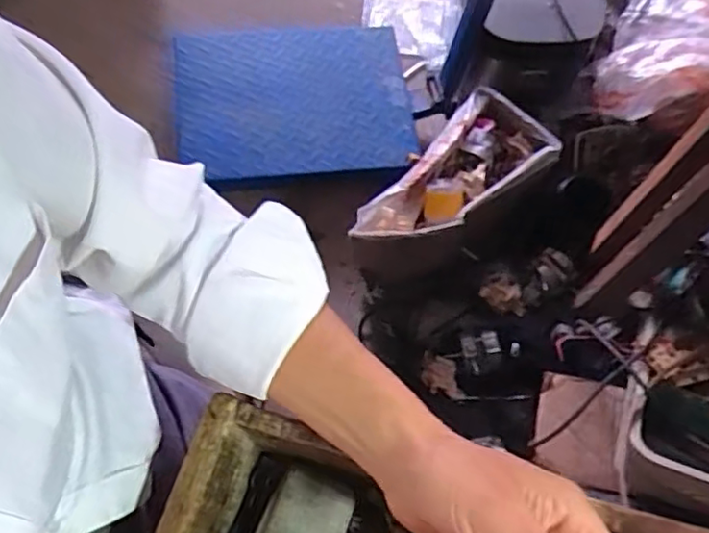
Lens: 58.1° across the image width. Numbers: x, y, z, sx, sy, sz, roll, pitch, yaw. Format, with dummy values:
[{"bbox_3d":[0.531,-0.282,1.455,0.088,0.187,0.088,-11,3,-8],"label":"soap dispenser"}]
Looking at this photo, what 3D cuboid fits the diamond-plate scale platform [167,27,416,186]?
[{"bbox_3d":[-0.111,-0.315,1.203,0.434,0.049,0.319,-4,67,-5],"label":"diamond-plate scale platform"}]

